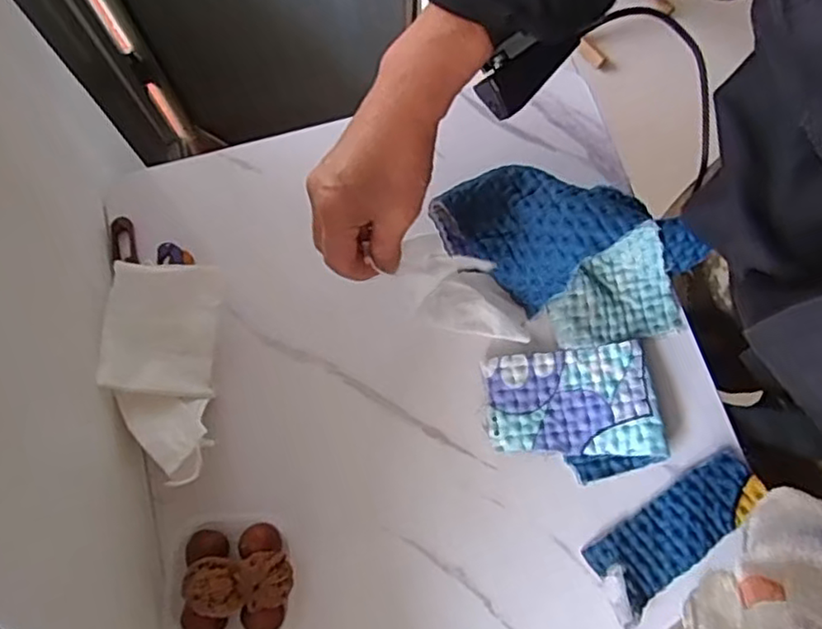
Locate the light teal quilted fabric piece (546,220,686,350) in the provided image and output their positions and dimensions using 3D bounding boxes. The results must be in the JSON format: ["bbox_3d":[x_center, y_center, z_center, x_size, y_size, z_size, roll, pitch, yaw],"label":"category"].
[{"bbox_3d":[0.164,-0.022,0.506,0.105,0.057,0.073,-14,75,-4],"label":"light teal quilted fabric piece"}]

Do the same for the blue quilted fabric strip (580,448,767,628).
[{"bbox_3d":[0.198,0.156,0.485,0.141,0.010,0.053,-35,77,-9],"label":"blue quilted fabric strip"}]

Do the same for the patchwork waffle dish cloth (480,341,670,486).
[{"bbox_3d":[0.124,0.075,0.505,0.125,0.020,0.099,-7,74,-2],"label":"patchwork waffle dish cloth"}]

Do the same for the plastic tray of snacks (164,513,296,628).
[{"bbox_3d":[-0.127,0.186,0.457,0.092,0.048,0.086,-4,74,-1],"label":"plastic tray of snacks"}]

